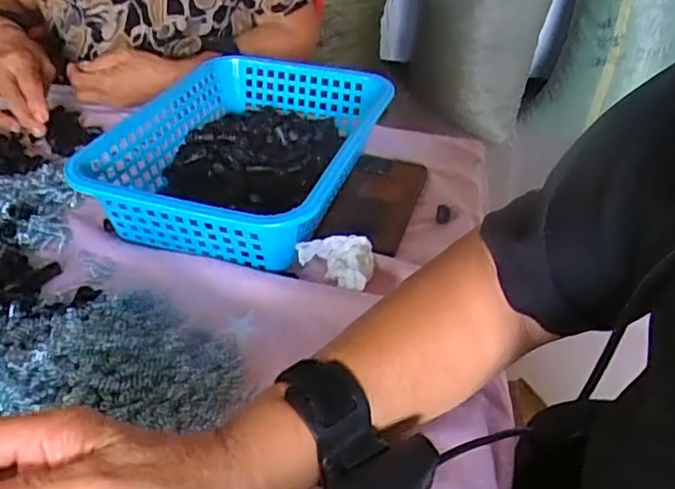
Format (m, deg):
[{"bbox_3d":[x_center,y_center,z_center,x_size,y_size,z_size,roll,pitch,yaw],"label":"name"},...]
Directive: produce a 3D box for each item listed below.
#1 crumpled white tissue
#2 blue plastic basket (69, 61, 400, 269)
[{"bbox_3d":[-0.001,0.013,0.496,0.061,0.023,0.050,12,40,13],"label":"crumpled white tissue"},{"bbox_3d":[-0.083,-0.091,0.585,0.214,0.077,0.294,13,40,14],"label":"blue plastic basket"}]

